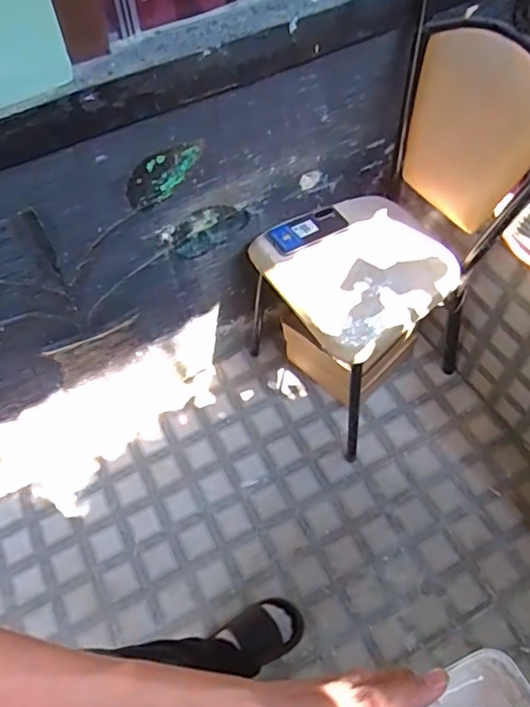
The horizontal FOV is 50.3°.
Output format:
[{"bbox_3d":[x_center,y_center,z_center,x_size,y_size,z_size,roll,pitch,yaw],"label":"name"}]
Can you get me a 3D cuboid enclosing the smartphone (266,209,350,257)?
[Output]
[{"bbox_3d":[0.093,-0.266,1.215,0.164,0.014,0.076,-27,62,-5],"label":"smartphone"}]

